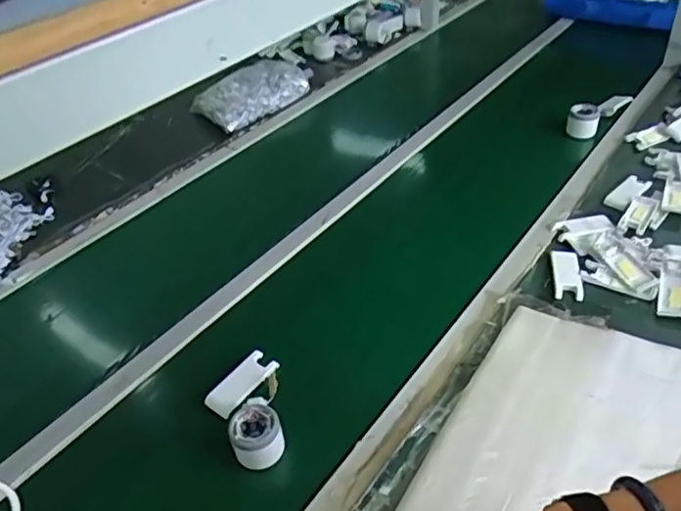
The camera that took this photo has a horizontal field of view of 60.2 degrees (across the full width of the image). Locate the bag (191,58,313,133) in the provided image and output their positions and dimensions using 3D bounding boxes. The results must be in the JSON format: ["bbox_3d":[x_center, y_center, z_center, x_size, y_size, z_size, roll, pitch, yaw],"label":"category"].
[{"bbox_3d":[-0.212,-0.397,1.423,0.269,0.069,0.163,-30,44,-28],"label":"bag"}]

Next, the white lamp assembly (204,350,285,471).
[{"bbox_3d":[-0.123,0.181,0.733,0.094,0.049,0.176,-9,38,-3],"label":"white lamp assembly"}]

